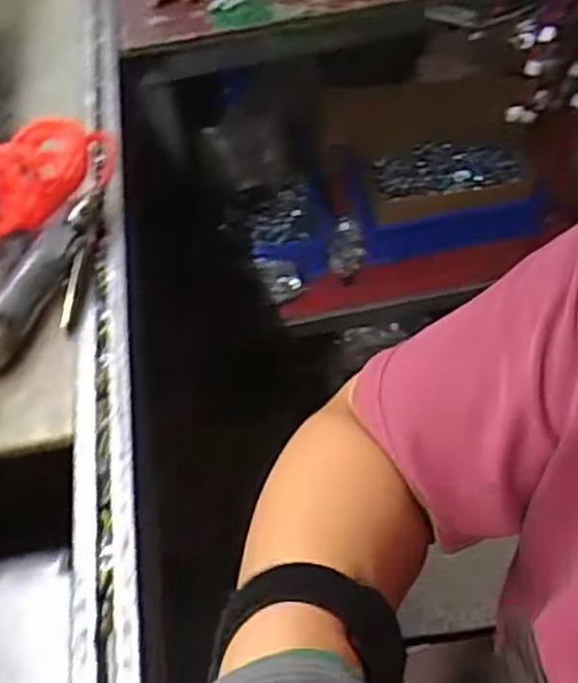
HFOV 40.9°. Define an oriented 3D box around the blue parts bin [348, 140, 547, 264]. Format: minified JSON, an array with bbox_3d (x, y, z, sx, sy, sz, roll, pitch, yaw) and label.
[{"bbox_3d":[0.248,-0.245,1.292,0.291,0.103,0.183,-13,51,-5],"label":"blue parts bin"}]

